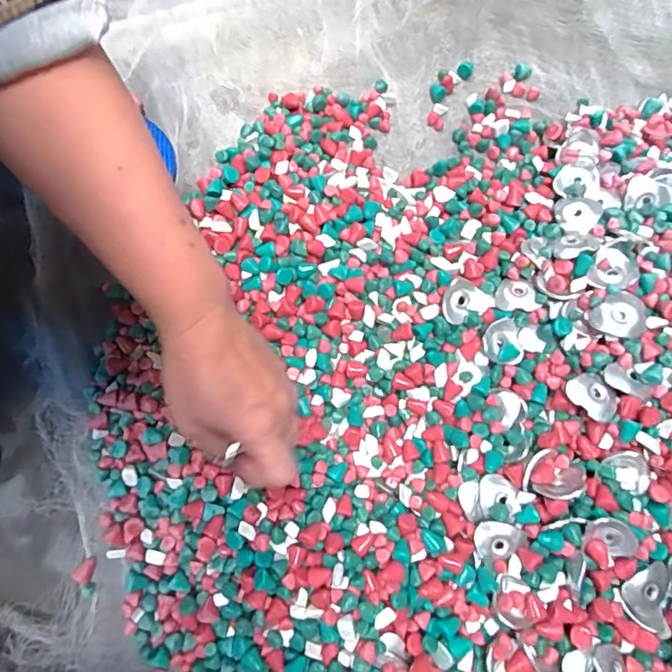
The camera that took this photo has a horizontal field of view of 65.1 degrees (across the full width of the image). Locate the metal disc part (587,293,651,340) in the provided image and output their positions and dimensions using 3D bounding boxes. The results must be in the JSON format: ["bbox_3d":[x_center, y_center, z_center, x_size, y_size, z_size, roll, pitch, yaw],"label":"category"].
[{"bbox_3d":[0.209,-0.015,0.386,0.043,0.009,0.037,10,68,6],"label":"metal disc part"}]

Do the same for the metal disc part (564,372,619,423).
[{"bbox_3d":[0.185,0.044,0.380,0.027,0.007,0.036,-34,65,-11],"label":"metal disc part"}]

